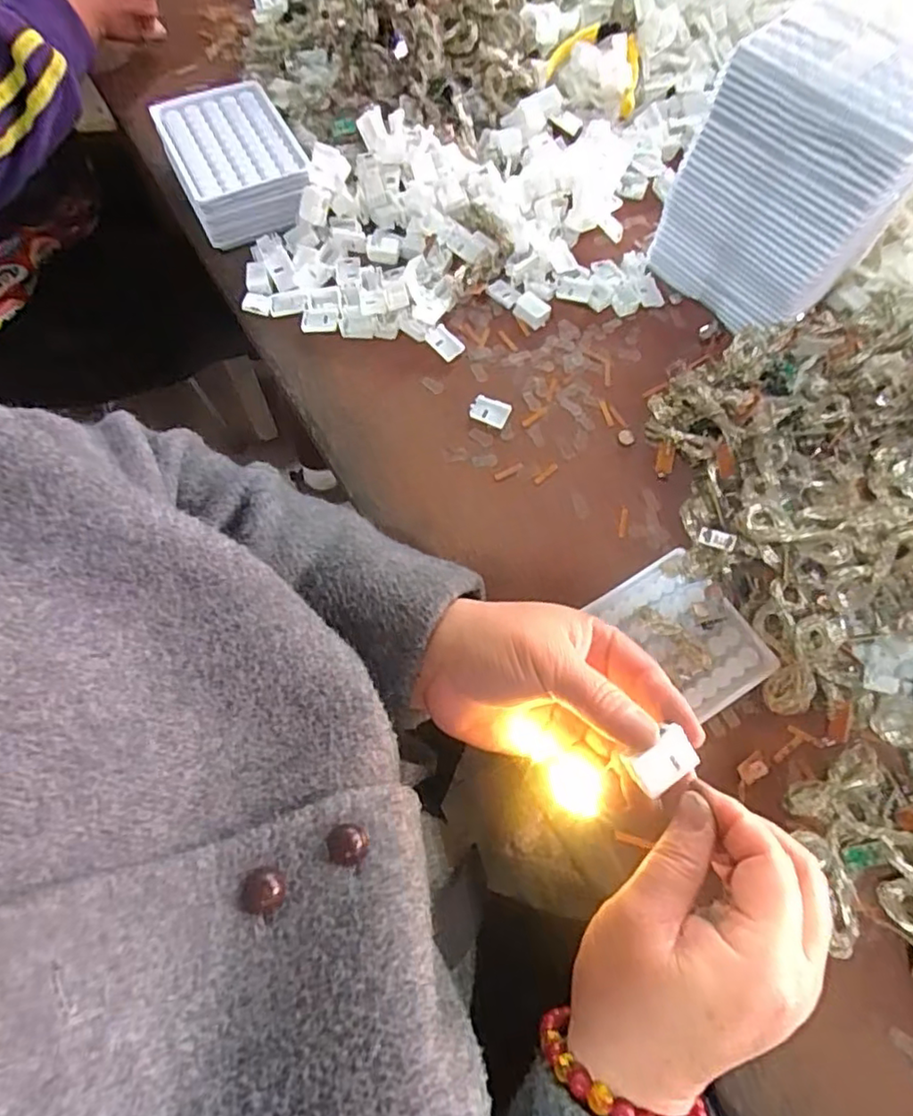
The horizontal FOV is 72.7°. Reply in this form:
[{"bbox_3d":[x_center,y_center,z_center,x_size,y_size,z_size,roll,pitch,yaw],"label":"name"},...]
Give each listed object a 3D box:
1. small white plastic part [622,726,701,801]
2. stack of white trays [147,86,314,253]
[{"bbox_3d":[0.084,0.085,0.257,0.029,0.008,0.021,-29,97,-10],"label":"small white plastic part"},{"bbox_3d":[-0.185,-0.330,0.515,0.098,0.039,0.142,-24,69,-11],"label":"stack of white trays"}]

